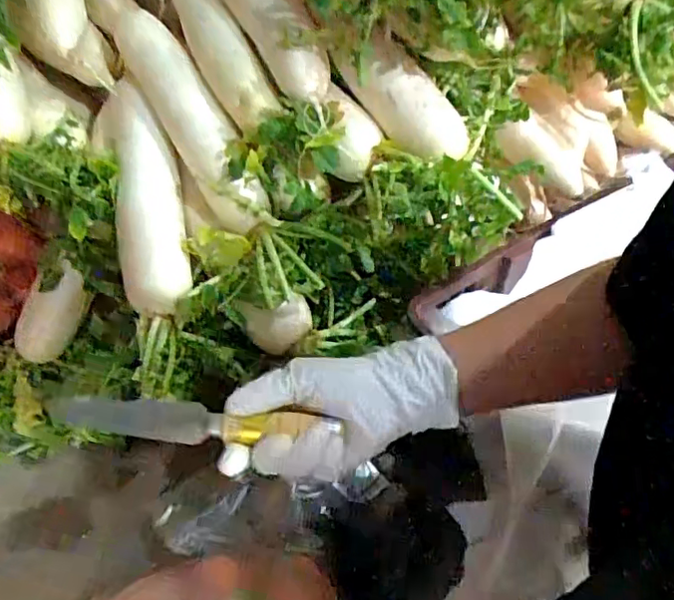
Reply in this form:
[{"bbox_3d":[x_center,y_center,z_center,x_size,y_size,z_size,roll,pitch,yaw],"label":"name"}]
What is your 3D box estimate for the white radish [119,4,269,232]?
[{"bbox_3d":[-0.150,-0.185,0.587,0.054,0.054,0.260,-30,87,-19],"label":"white radish"}]

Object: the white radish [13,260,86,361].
[{"bbox_3d":[-0.332,0.010,0.684,0.060,0.129,0.043,23,17,-24],"label":"white radish"}]

